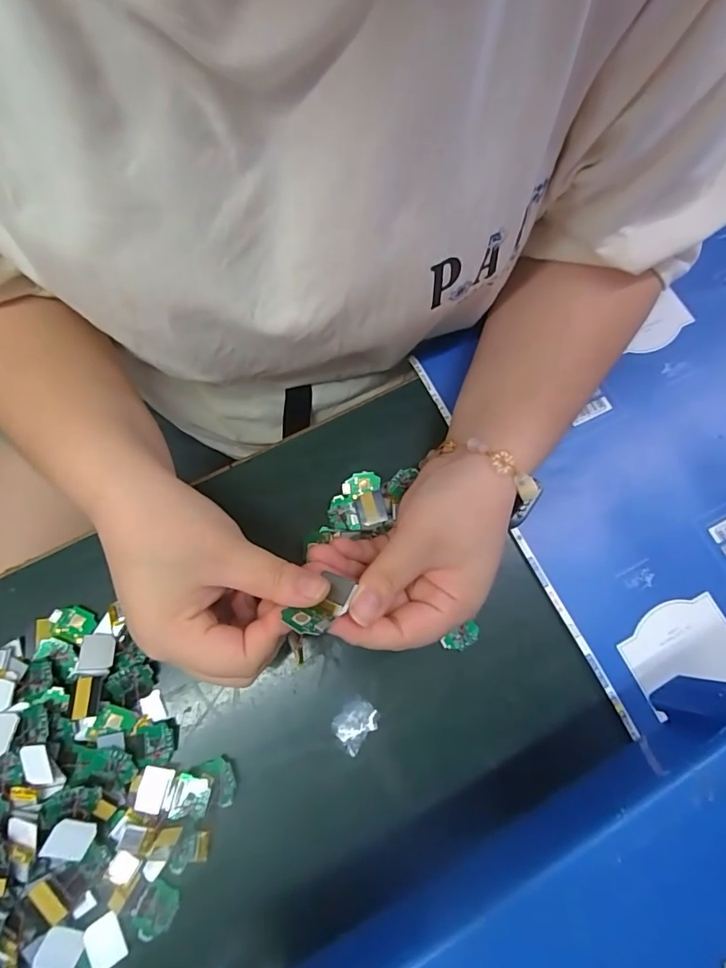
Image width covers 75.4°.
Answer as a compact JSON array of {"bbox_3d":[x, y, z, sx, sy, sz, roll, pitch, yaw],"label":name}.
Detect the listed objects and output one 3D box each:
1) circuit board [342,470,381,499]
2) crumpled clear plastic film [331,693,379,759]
[{"bbox_3d":[-0.002,0.000,0.316,0.025,0.005,0.015,-17,75,-7],"label":"circuit board"},{"bbox_3d":[-0.004,0.144,0.283,0.026,0.004,0.022,-42,79,-13],"label":"crumpled clear plastic film"}]

